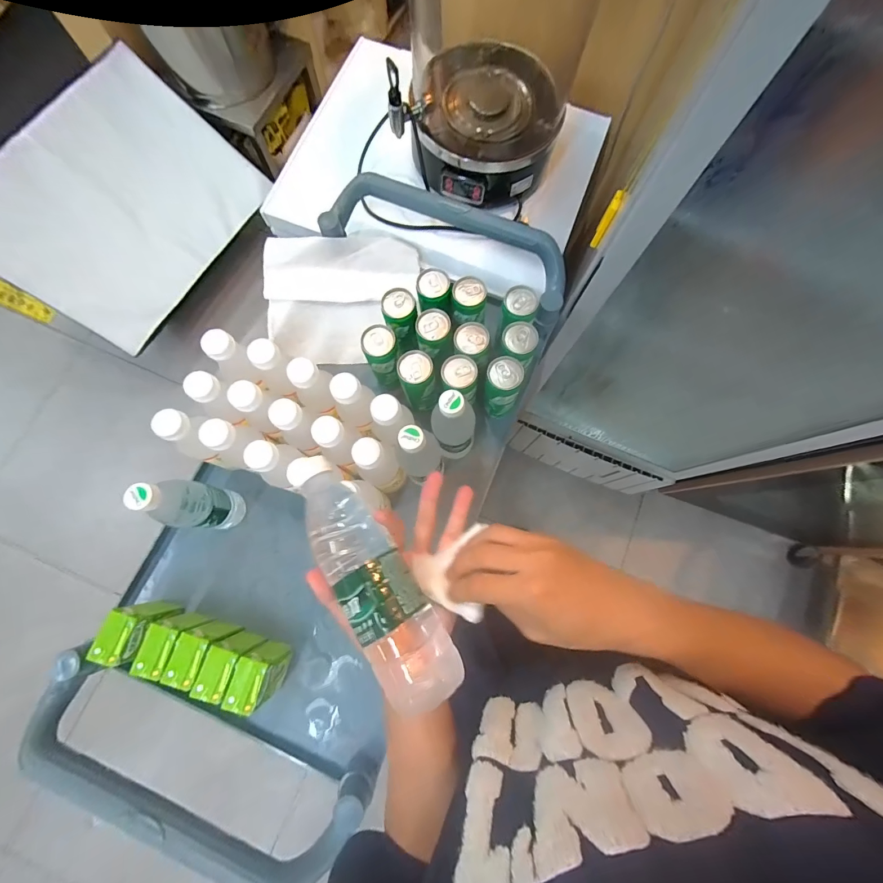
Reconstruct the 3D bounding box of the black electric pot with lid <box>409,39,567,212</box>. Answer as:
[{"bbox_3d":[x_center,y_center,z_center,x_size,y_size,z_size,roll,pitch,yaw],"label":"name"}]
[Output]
[{"bbox_3d":[0.075,-0.595,0.739,0.249,0.155,0.257,0,78,-1],"label":"black electric pot with lid"}]

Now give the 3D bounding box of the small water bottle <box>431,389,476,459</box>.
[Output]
[{"bbox_3d":[0.020,-0.018,0.584,0.060,0.217,0.054,-23,79,-6],"label":"small water bottle"}]

